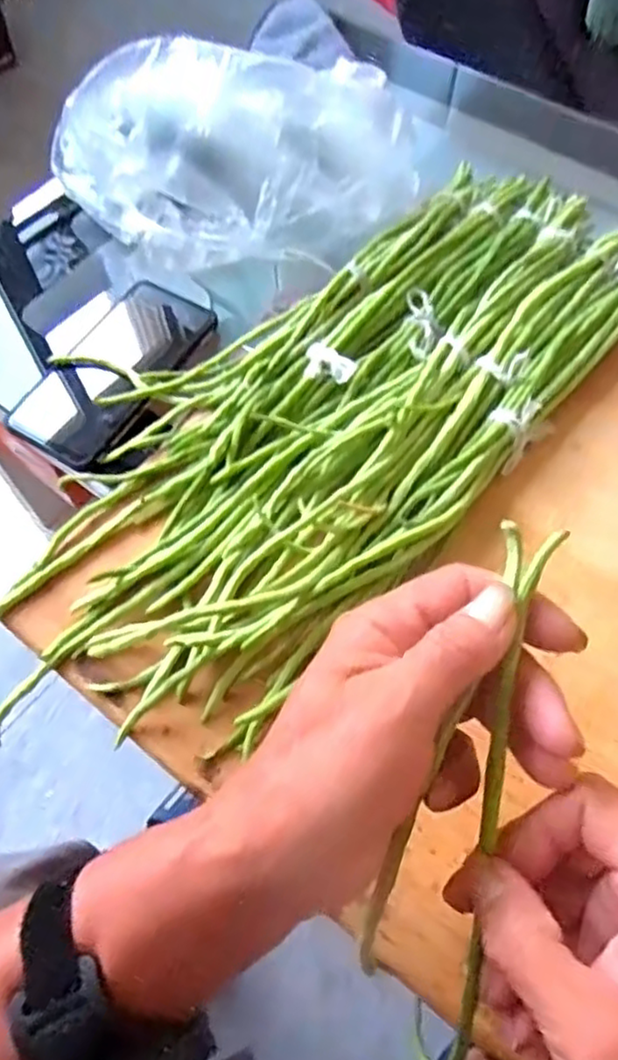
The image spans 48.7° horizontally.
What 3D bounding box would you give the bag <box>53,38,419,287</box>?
[{"bbox_3d":[-0.062,-0.291,0.546,0.289,0.150,0.123,-3,62,-1],"label":"bag"}]

